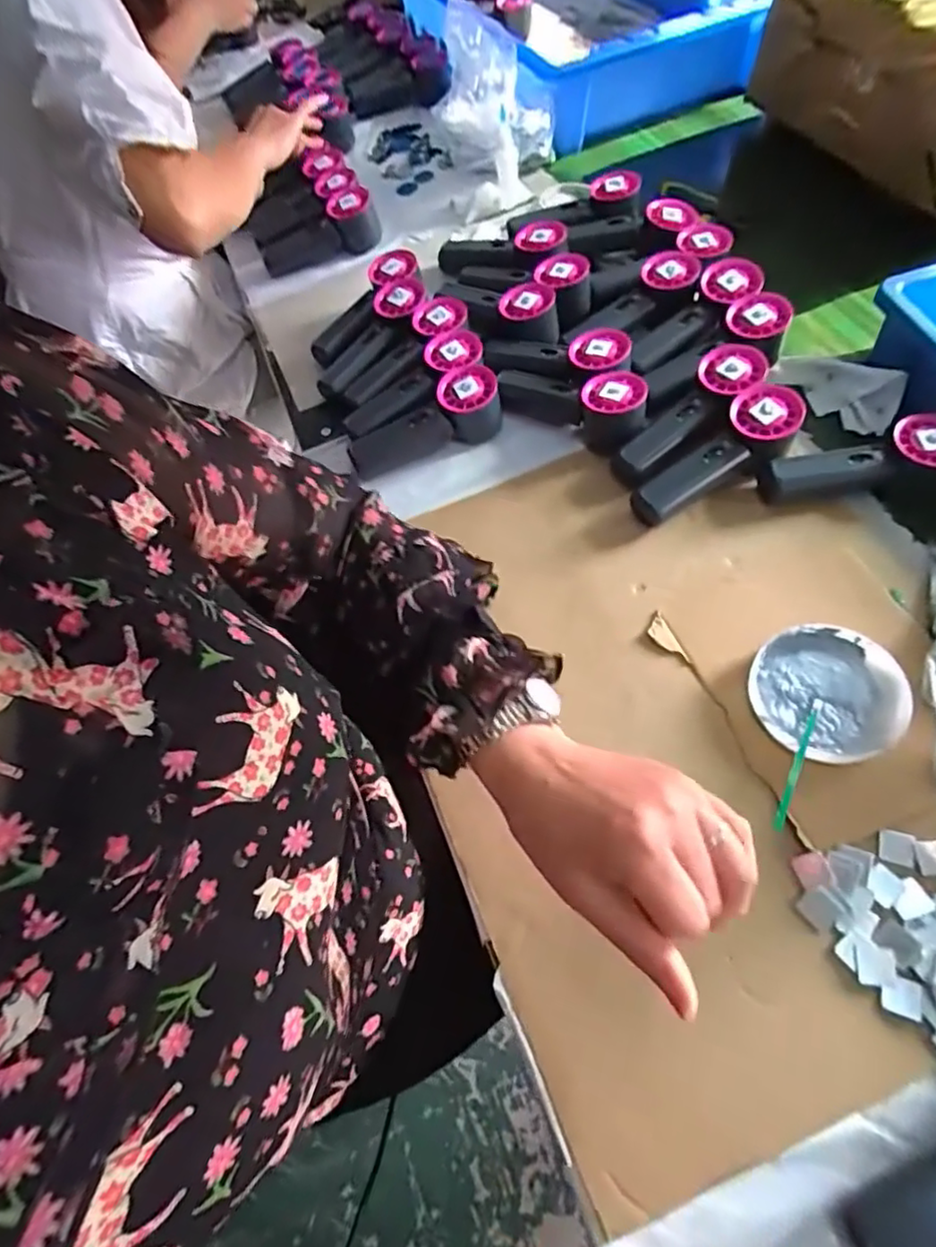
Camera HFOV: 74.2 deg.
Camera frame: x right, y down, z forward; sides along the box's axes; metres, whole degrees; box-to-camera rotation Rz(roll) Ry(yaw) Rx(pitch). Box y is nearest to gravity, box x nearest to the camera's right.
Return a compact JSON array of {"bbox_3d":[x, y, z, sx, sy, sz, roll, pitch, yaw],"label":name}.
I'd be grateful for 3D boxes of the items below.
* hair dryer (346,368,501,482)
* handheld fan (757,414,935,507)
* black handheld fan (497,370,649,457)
[{"bbox_3d":[-0.041,-0.191,0.618,0.156,0.059,0.050,-25,58,7],"label":"hair dryer"},{"bbox_3d":[0.335,-0.139,0.524,0.162,0.052,0.058,-14,54,16],"label":"handheld fan"},{"bbox_3d":[0.096,-0.211,0.601,0.153,0.061,0.049,21,56,25],"label":"black handheld fan"}]

